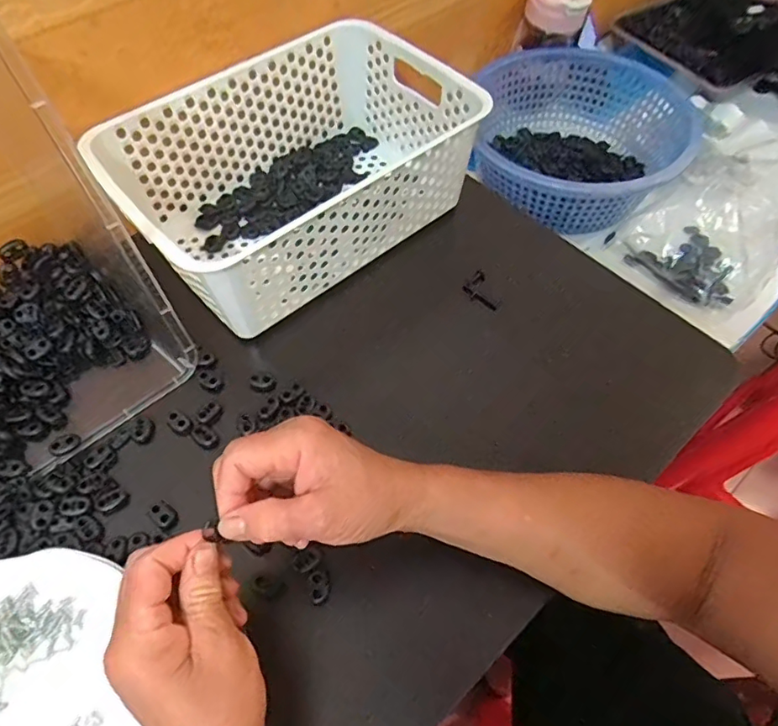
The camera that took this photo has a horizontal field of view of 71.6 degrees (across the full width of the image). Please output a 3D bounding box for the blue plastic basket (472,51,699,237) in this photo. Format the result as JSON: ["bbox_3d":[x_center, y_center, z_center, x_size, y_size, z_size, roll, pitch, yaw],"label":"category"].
[{"bbox_3d":[0.231,-0.273,0.677,0.262,0.102,0.283,6,58,3],"label":"blue plastic basket"}]

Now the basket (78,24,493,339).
[{"bbox_3d":[-0.082,-0.176,0.502,0.212,0.112,0.303,39,65,21],"label":"basket"}]

